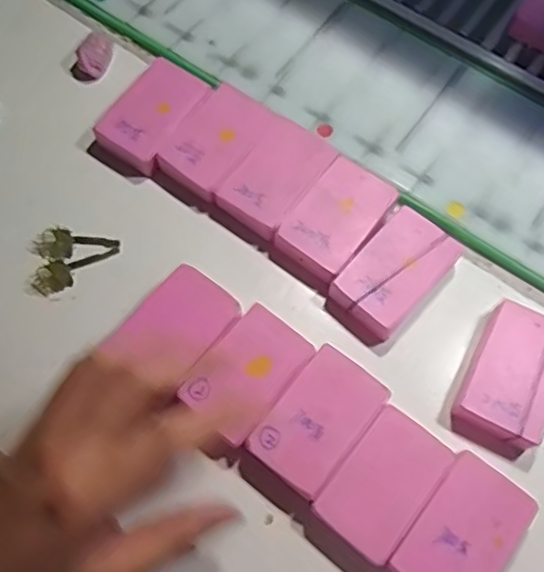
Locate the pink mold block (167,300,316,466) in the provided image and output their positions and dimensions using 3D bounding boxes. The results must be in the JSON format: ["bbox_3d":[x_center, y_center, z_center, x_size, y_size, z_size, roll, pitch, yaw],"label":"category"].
[{"bbox_3d":[-0.016,0.052,0.335,0.044,0.022,0.078,36,72,11],"label":"pink mold block"}]

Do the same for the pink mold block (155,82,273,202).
[{"bbox_3d":[-0.033,-0.093,0.391,0.045,0.015,0.074,33,71,11],"label":"pink mold block"}]

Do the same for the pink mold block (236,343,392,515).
[{"bbox_3d":[0.021,0.075,0.327,0.044,0.019,0.081,37,72,12],"label":"pink mold block"}]

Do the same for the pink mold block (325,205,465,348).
[{"bbox_3d":[0.070,-0.006,0.361,0.044,0.017,0.076,39,72,13],"label":"pink mold block"}]

